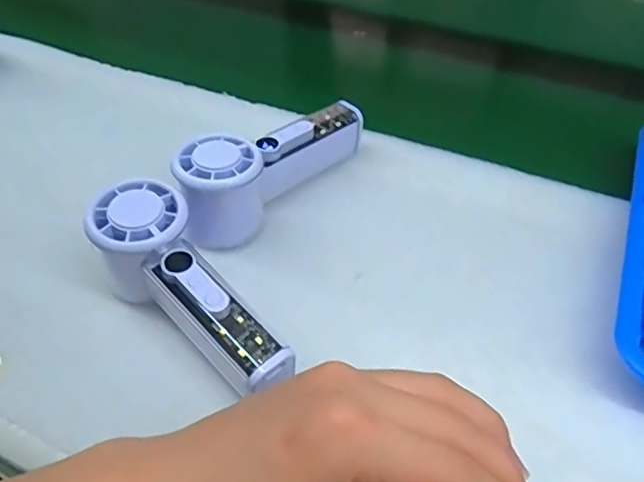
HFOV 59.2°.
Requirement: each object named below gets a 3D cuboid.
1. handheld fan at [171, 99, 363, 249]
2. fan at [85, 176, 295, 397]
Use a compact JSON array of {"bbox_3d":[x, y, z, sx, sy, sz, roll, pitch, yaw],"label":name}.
[{"bbox_3d":[-0.035,-0.057,0.406,0.049,0.062,0.160,34,56,27],"label":"handheld fan"},{"bbox_3d":[-0.079,0.029,0.322,0.055,0.060,0.140,-30,54,-24],"label":"fan"}]

